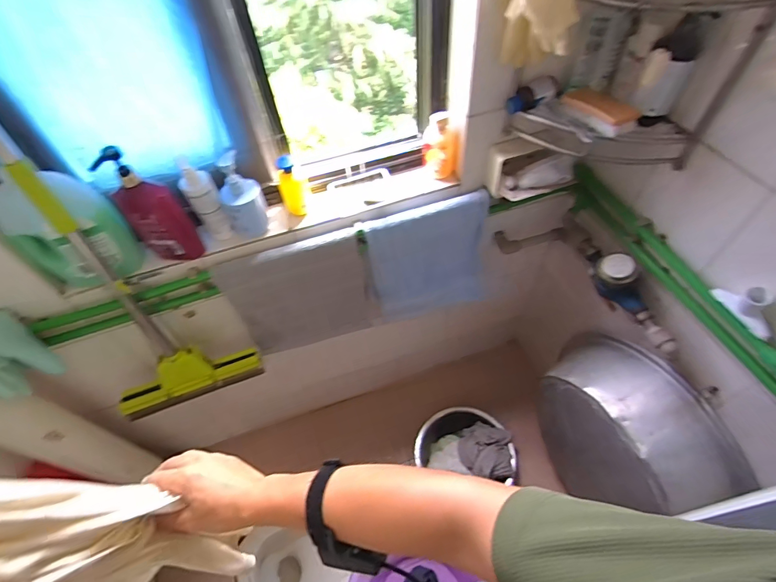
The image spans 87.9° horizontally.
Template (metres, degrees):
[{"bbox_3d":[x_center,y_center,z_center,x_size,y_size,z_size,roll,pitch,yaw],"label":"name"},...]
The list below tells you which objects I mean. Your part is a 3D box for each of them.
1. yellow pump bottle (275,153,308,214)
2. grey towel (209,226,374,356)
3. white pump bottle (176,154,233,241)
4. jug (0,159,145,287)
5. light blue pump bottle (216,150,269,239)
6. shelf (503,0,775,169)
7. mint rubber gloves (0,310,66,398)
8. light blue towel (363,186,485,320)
[{"bbox_3d":[-0.203,-0.224,0.854,0.052,0.116,0.053,-17,54,-8],"label":"yellow pump bottle"},{"bbox_3d":[-0.214,0.024,1.026,0.321,0.380,0.032,-17,54,-8],"label":"grey towel"},{"bbox_3d":[-0.369,-0.185,0.812,0.056,0.198,0.059,-27,56,-15],"label":"white pump bottle"},{"bbox_3d":[-0.579,-0.115,0.712,0.170,0.285,0.082,-32,57,-18],"label":"jug"},{"bbox_3d":[-0.296,-0.183,0.824,0.082,0.187,0.062,-27,56,-15],"label":"light blue pump bottle"},{"bbox_3d":[0.411,-0.427,0.675,0.277,0.468,0.227,4,54,8],"label":"shelf"},{"bbox_3d":[-0.718,0.115,0.747,0.141,0.110,0.101,33,62,26],"label":"mint rubber gloves"},{"bbox_3d":[0.119,-0.068,1.097,0.341,0.418,0.034,-17,54,-8],"label":"light blue towel"}]

